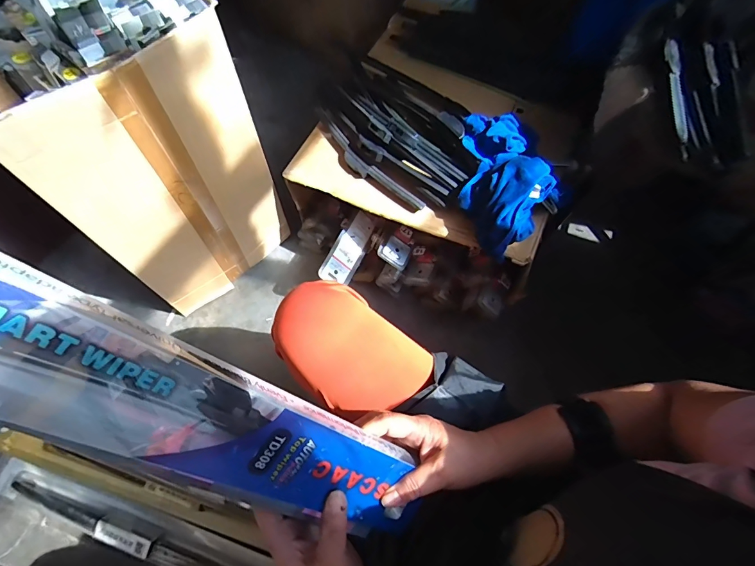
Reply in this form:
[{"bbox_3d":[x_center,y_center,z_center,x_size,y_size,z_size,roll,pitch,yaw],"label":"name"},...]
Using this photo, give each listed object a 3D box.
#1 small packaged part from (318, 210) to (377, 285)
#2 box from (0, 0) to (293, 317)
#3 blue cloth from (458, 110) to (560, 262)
[{"bbox_3d":[-0.059,-0.076,0.851,0.072,0.017,0.184,39,62,-21],"label":"small packaged part"},{"bbox_3d":[-0.385,-0.207,0.721,0.331,0.533,0.199,-36,69,-16],"label":"box"},{"bbox_3d":[0.239,-0.213,0.716,0.156,0.083,0.327,5,64,3],"label":"blue cloth"}]

